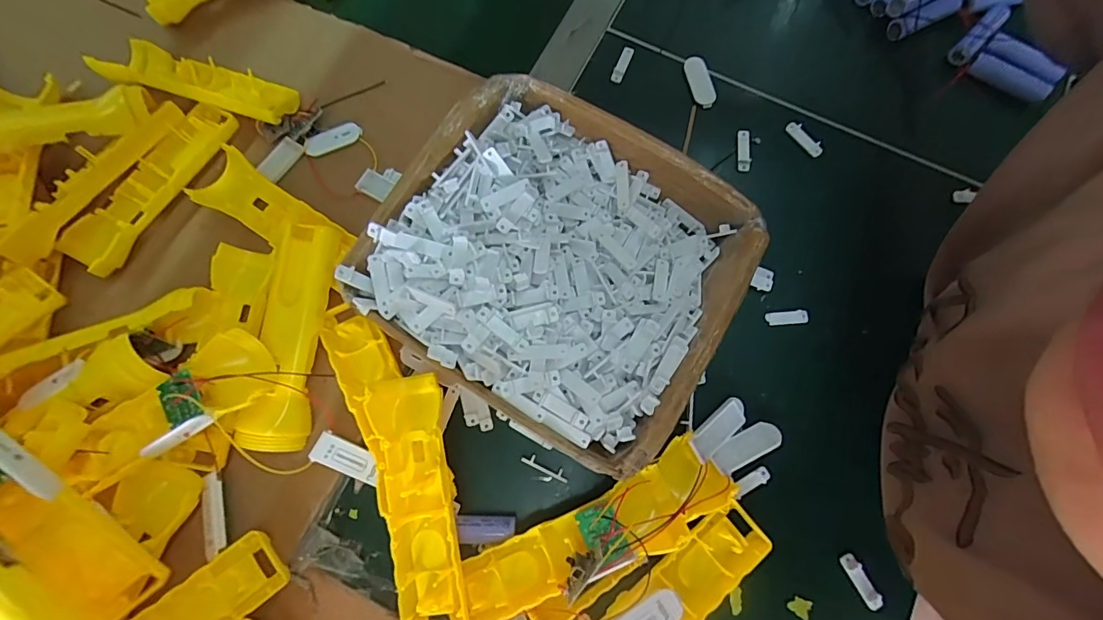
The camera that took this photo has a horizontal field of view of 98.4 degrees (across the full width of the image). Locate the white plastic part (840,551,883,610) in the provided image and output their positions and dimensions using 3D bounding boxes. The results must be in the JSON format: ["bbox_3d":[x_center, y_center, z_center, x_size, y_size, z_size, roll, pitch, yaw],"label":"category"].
[{"bbox_3d":[0.217,0.190,0.333,0.011,0.006,0.036,-26,78,-6],"label":"white plastic part"}]

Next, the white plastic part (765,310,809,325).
[{"bbox_3d":[0.187,0.006,0.378,0.031,0.008,0.010,-5,77,-2],"label":"white plastic part"}]

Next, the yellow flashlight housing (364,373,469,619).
[{"bbox_3d":[-0.087,0.126,0.314,0.048,0.026,0.163,-12,77,-3],"label":"yellow flashlight housing"}]

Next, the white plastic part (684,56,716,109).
[{"bbox_3d":[0.133,-0.204,0.423,0.021,0.007,0.049,-10,77,-3],"label":"white plastic part"}]

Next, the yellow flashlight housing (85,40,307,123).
[{"bbox_3d":[-0.300,-0.196,0.405,0.160,0.025,0.045,17,77,4],"label":"yellow flashlight housing"}]

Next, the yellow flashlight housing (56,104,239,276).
[{"bbox_3d":[-0.321,-0.102,0.385,0.048,0.021,0.160,32,79,7],"label":"yellow flashlight housing"}]

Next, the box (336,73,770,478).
[{"bbox_3d":[0.010,-0.031,0.334,0.228,0.073,0.209,31,79,7],"label":"box"}]

